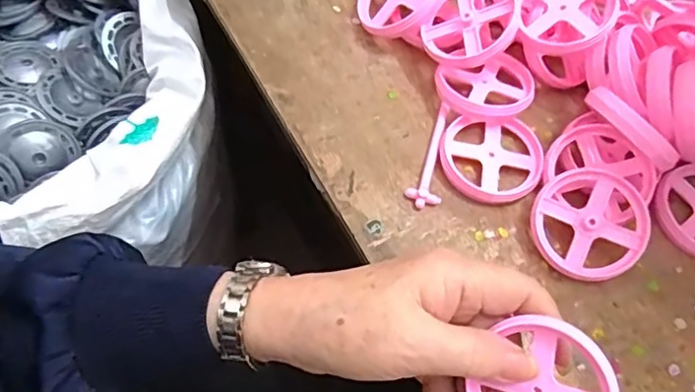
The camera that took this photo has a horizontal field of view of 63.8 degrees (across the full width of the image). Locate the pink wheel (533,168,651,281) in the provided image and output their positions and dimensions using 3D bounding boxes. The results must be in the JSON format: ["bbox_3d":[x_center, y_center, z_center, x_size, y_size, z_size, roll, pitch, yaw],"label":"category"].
[{"bbox_3d":[0.142,0.016,0.328,0.064,0.006,0.063,-1,81,6],"label":"pink wheel"}]

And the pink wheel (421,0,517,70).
[{"bbox_3d":[0.083,-0.115,0.368,0.057,0.011,0.064,30,90,35],"label":"pink wheel"}]

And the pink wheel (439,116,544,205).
[{"bbox_3d":[0.092,-0.024,0.355,0.065,0.006,0.058,3,63,-3],"label":"pink wheel"}]

